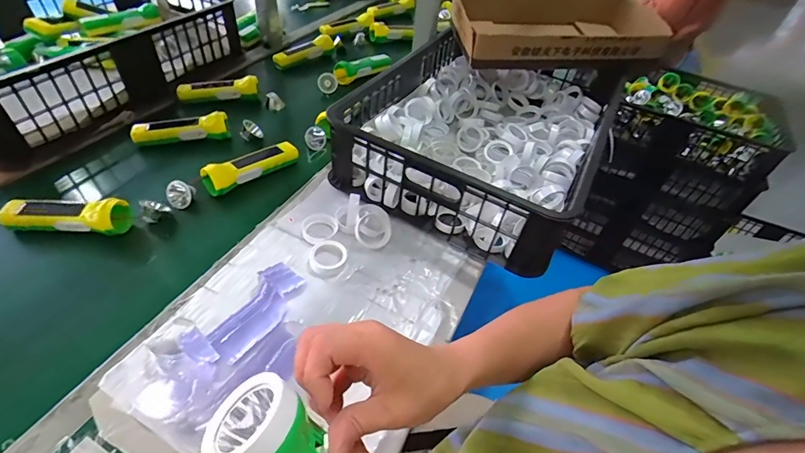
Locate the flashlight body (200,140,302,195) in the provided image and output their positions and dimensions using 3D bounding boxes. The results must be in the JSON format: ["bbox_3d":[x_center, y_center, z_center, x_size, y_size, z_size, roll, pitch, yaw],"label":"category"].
[{"bbox_3d":[-0.261,-0.110,0.689,0.049,0.042,0.166,34,51,25],"label":"flashlight body"}]

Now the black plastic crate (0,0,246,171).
[{"bbox_3d":[-0.696,-0.382,0.844,0.431,0.133,0.584,24,47,16],"label":"black plastic crate"}]

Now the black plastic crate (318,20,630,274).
[{"bbox_3d":[0.194,-0.243,0.808,0.387,0.137,0.658,24,48,17],"label":"black plastic crate"}]

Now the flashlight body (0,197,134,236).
[{"bbox_3d":[-0.491,-0.013,0.578,0.173,0.043,0.054,3,45,-4],"label":"flashlight body"}]

